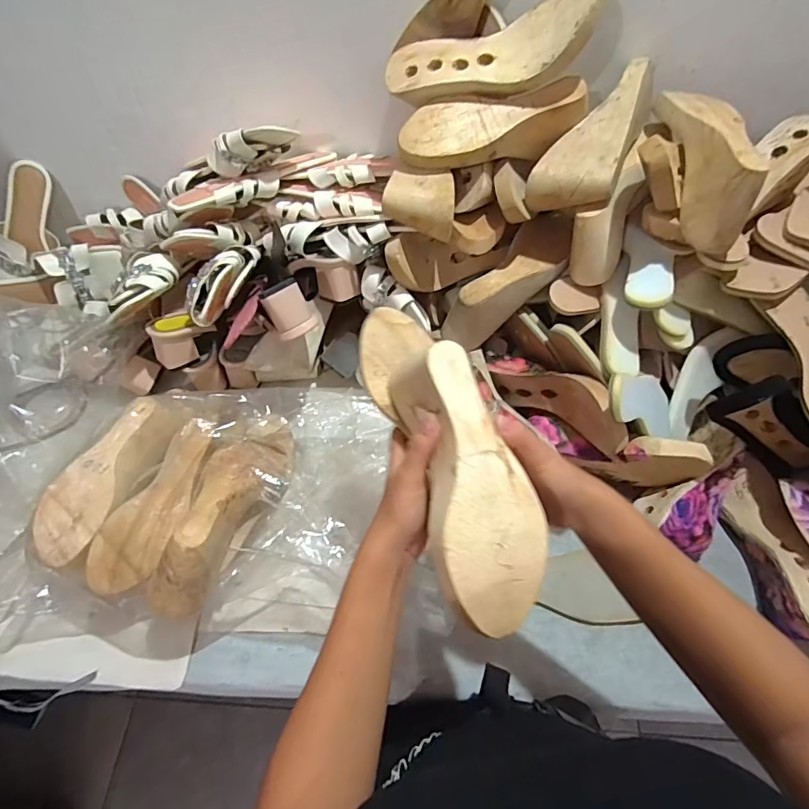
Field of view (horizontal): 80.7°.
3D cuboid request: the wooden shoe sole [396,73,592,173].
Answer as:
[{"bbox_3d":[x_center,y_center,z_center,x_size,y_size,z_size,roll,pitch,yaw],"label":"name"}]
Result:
[{"bbox_3d":[0.101,-0.327,0.555,0.215,0.050,0.094,-13,81,6],"label":"wooden shoe sole"}]

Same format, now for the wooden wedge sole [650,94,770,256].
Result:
[{"bbox_3d":[0.339,-0.279,0.524,0.069,0.089,0.214,-2,74,-1],"label":"wooden wedge sole"}]

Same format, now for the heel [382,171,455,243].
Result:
[{"bbox_3d":[0.019,-0.235,0.569,0.088,0.063,0.072,11,58,8],"label":"heel"}]

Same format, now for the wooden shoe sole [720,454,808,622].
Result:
[{"bbox_3d":[0.437,0.153,0.548,0.061,0.053,0.225,3,38,3],"label":"wooden shoe sole"}]

